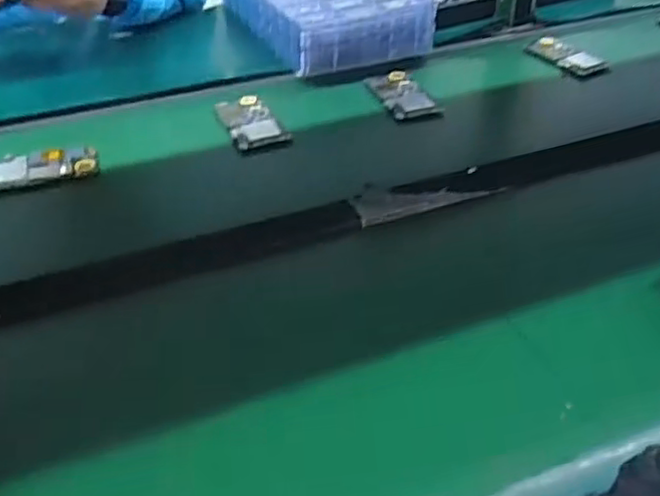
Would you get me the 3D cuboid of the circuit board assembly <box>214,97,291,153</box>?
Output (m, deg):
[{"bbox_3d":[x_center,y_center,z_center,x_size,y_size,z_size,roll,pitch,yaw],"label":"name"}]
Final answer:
[{"bbox_3d":[-0.102,-0.159,0.823,0.064,0.017,0.118,-17,44,-22],"label":"circuit board assembly"}]

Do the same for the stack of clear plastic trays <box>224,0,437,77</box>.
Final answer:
[{"bbox_3d":[-0.025,-0.392,1.054,0.223,0.082,0.376,-17,44,-21],"label":"stack of clear plastic trays"}]

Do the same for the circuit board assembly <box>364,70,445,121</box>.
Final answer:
[{"bbox_3d":[0.092,-0.206,0.885,0.071,0.012,0.111,-14,43,-18],"label":"circuit board assembly"}]

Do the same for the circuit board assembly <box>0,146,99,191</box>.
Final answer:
[{"bbox_3d":[-0.326,-0.089,0.742,0.125,0.014,0.051,-15,43,-19],"label":"circuit board assembly"}]

